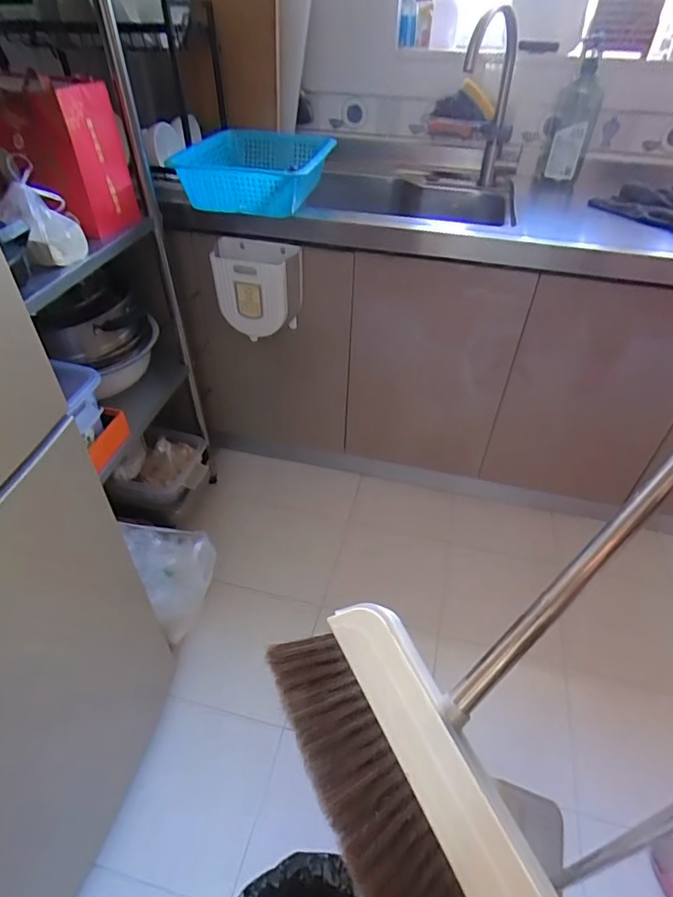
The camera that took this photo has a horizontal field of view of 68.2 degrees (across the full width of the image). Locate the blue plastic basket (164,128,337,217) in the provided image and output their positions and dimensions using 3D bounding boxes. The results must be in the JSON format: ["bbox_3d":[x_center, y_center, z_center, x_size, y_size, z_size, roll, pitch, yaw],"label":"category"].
[{"bbox_3d":[-0.160,-0.605,1.079,0.278,0.094,0.352,7,43,6],"label":"blue plastic basket"}]

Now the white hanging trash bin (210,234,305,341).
[{"bbox_3d":[-0.173,-0.358,1.128,0.200,0.181,0.120,5,43,4],"label":"white hanging trash bin"}]

